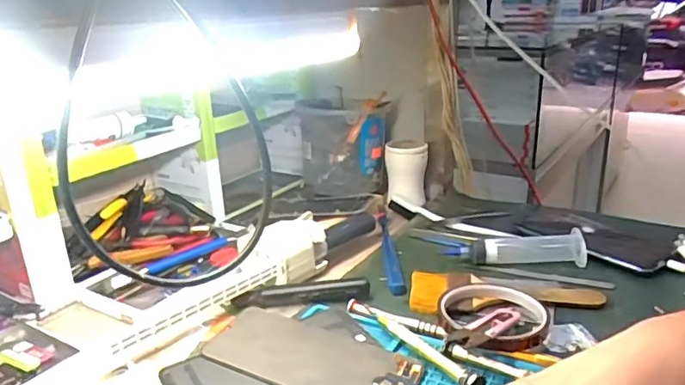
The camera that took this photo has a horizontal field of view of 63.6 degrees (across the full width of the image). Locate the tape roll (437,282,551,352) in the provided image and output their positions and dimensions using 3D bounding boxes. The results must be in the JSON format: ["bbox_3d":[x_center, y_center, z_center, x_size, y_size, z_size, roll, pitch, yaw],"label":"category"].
[{"bbox_3d":[0.121,0.098,0.445,0.084,0.018,0.102,1,20,4],"label":"tape roll"}]

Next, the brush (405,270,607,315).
[{"bbox_3d":[0.144,0.086,0.495,0.163,0.012,0.073,3,20,9],"label":"brush"}]

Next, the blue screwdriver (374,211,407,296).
[{"bbox_3d":[0.048,0.056,0.578,0.016,0.016,0.164,-1,20,-2],"label":"blue screwdriver"}]

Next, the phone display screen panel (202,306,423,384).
[{"bbox_3d":[-0.030,0.119,0.405,0.169,0.010,0.069,8,21,24],"label":"phone display screen panel"}]

